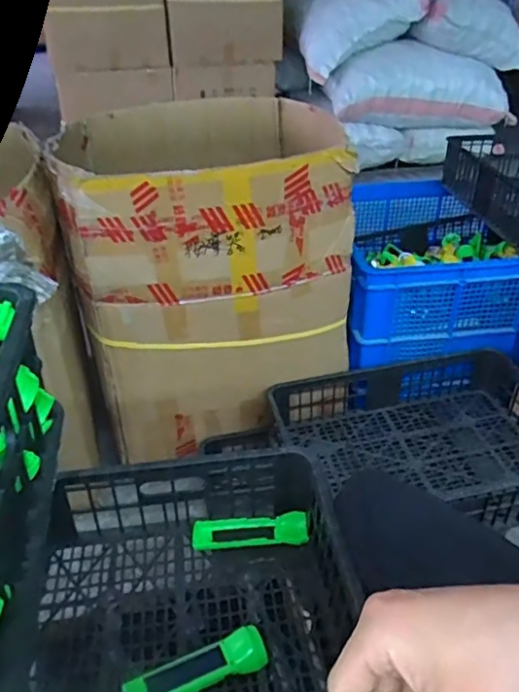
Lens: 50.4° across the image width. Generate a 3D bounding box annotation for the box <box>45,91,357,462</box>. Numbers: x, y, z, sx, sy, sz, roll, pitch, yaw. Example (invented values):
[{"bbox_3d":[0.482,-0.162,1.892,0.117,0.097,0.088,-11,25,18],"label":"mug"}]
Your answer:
[{"bbox_3d":[-0.137,-0.230,1.427,0.631,0.639,0.704,-11,36,-14],"label":"box"}]

